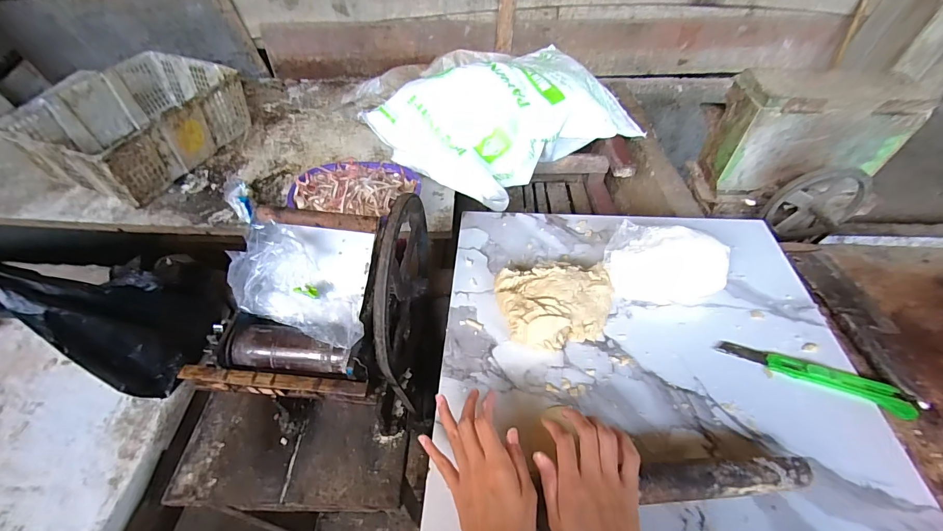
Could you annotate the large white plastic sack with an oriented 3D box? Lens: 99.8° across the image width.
[{"bbox_3d":[0.112,-0.408,1.069,0.654,0.188,0.404,-29,57,-24],"label":"large white plastic sack"}]

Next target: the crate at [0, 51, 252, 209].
[{"bbox_3d":[-0.897,-0.385,1.090,0.338,0.163,0.472,15,51,10],"label":"crate"}]

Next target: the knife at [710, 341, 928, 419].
[{"bbox_3d":[0.406,0.127,0.468,0.205,0.011,0.034,19,50,18],"label":"knife"}]

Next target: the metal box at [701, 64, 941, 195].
[{"bbox_3d":[0.758,-0.302,0.905,0.341,0.230,0.143,0,50,-2],"label":"metal box"}]

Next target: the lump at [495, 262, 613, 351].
[{"bbox_3d":[0.115,0.051,0.515,0.155,0.055,0.117,-4,48,-1],"label":"lump"}]

